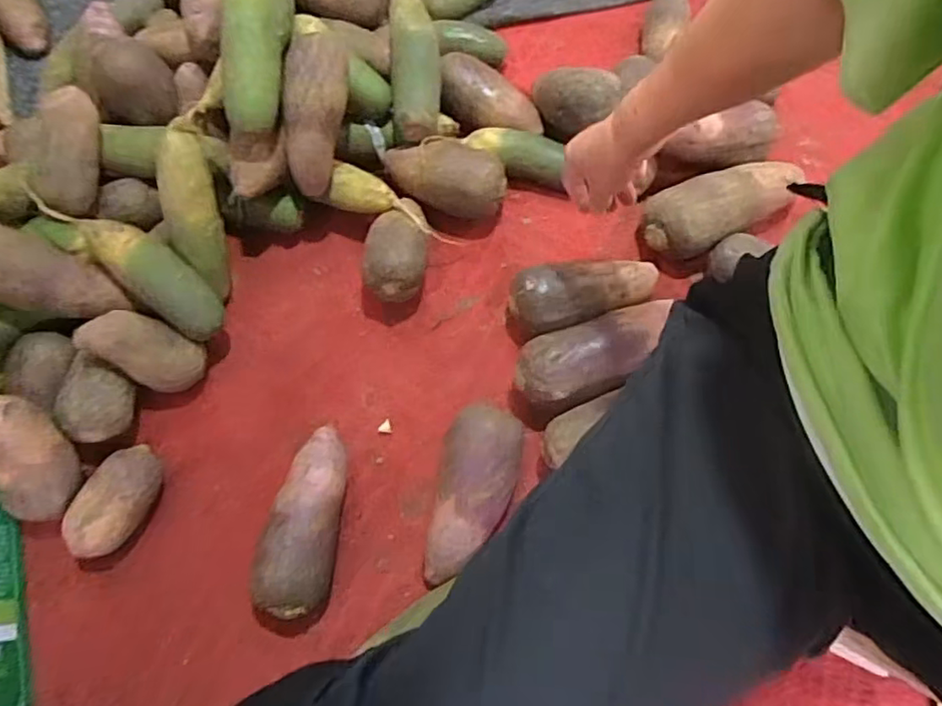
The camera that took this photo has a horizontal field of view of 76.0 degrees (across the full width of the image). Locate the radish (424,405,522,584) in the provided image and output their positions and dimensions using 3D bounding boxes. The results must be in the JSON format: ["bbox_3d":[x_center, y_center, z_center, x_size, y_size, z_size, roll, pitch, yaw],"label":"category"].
[{"bbox_3d":[-0.004,0.141,0.608,0.084,0.079,0.176,18,72,8],"label":"radish"}]

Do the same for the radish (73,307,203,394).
[{"bbox_3d":[-0.358,-0.001,0.653,0.066,0.117,0.064,-7,54,44],"label":"radish"}]

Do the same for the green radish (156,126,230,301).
[{"bbox_3d":[-0.301,-0.147,0.661,0.047,0.045,0.179,-7,111,0],"label":"green radish"}]

